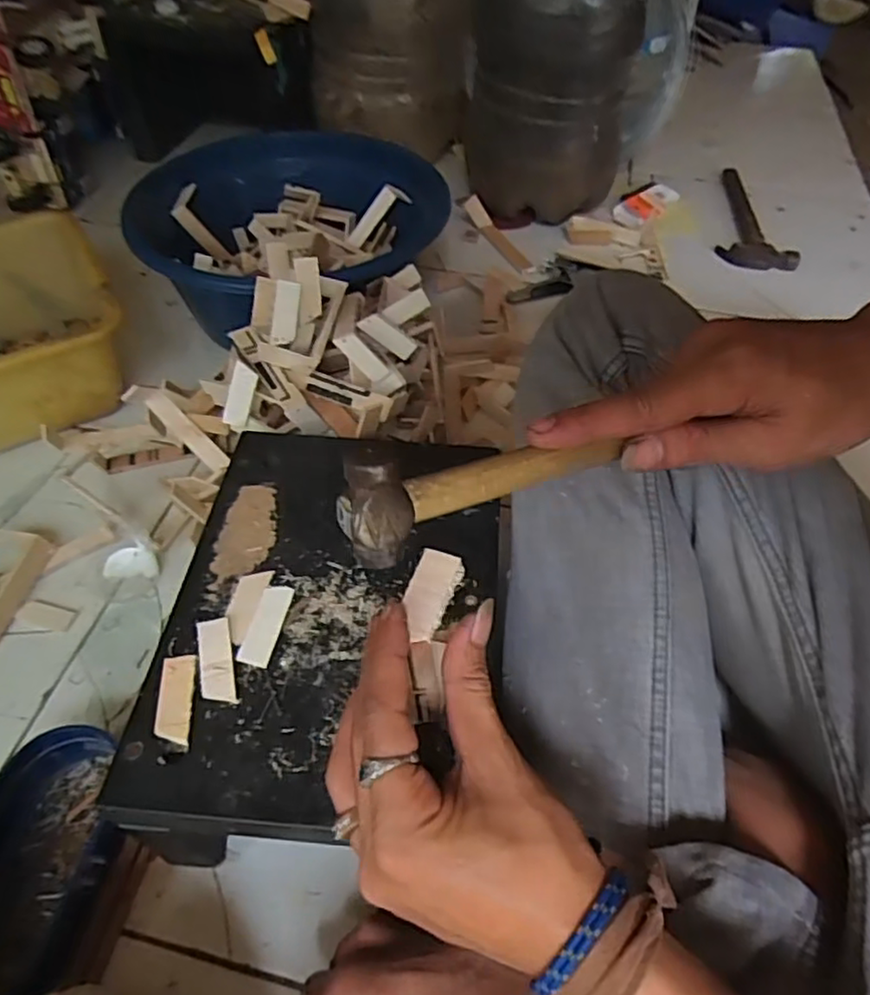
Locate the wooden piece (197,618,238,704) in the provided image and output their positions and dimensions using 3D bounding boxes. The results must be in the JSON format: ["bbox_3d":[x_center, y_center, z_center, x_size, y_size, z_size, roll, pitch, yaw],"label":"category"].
[{"bbox_3d":[-0.128,0.095,0.386,0.020,0.009,0.052,-13,51,-11],"label":"wooden piece"}]

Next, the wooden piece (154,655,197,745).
[{"bbox_3d":[-0.147,0.114,0.375,0.019,0.004,0.051,-5,50,-5],"label":"wooden piece"}]

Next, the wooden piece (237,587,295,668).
[{"bbox_3d":[-0.104,0.077,0.406,0.020,0.007,0.053,10,50,8],"label":"wooden piece"}]

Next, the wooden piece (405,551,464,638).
[{"bbox_3d":[-0.002,0.044,0.301,0.021,0.004,0.043,14,59,11],"label":"wooden piece"}]

